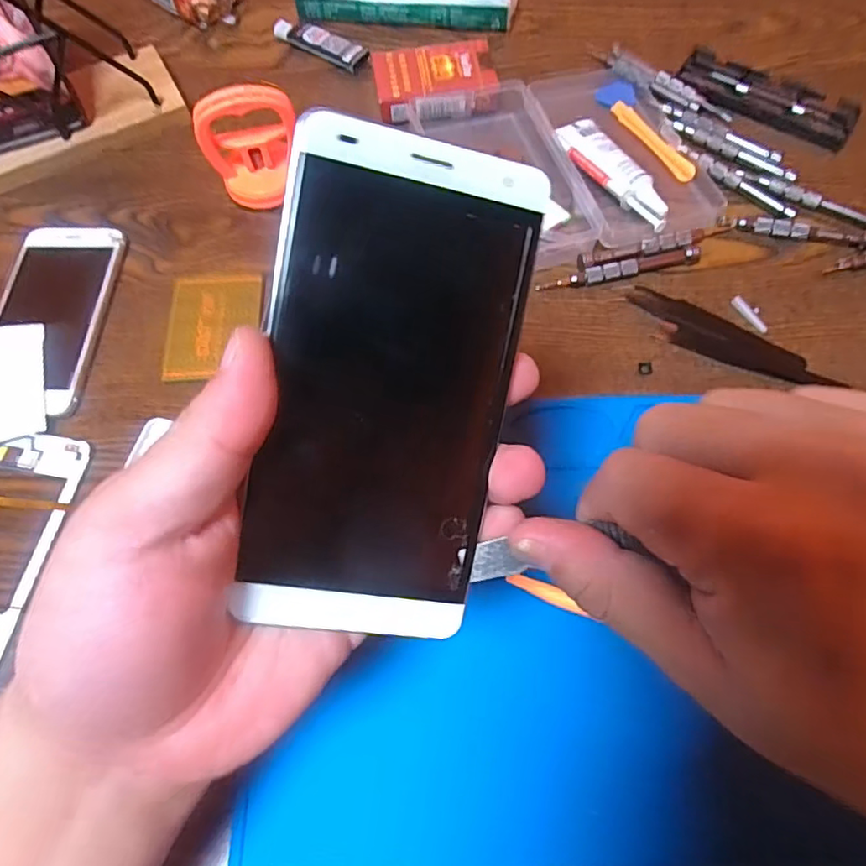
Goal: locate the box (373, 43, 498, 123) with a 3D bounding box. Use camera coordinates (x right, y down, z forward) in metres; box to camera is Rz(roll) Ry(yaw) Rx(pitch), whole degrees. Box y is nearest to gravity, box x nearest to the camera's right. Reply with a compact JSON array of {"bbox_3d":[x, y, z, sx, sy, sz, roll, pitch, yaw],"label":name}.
[{"bbox_3d":[0.002,-0.255,0.423,0.085,0.021,0.057,-9,67,-3],"label":"box"}]

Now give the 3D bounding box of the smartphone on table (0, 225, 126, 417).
[{"bbox_3d":[-0.239,-0.075,0.360,0.070,0.011,0.132,0,67,1],"label":"smartphone on table"}]

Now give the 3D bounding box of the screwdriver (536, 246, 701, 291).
[{"bbox_3d":[0.118,-0.104,0.364,0.106,0.007,0.011,-13,68,-5],"label":"screwdriver"}]

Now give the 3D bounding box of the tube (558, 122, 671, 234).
[{"bbox_3d":[0.118,-0.172,0.385,0.031,0.017,0.111,-22,68,-8],"label":"tube"}]

